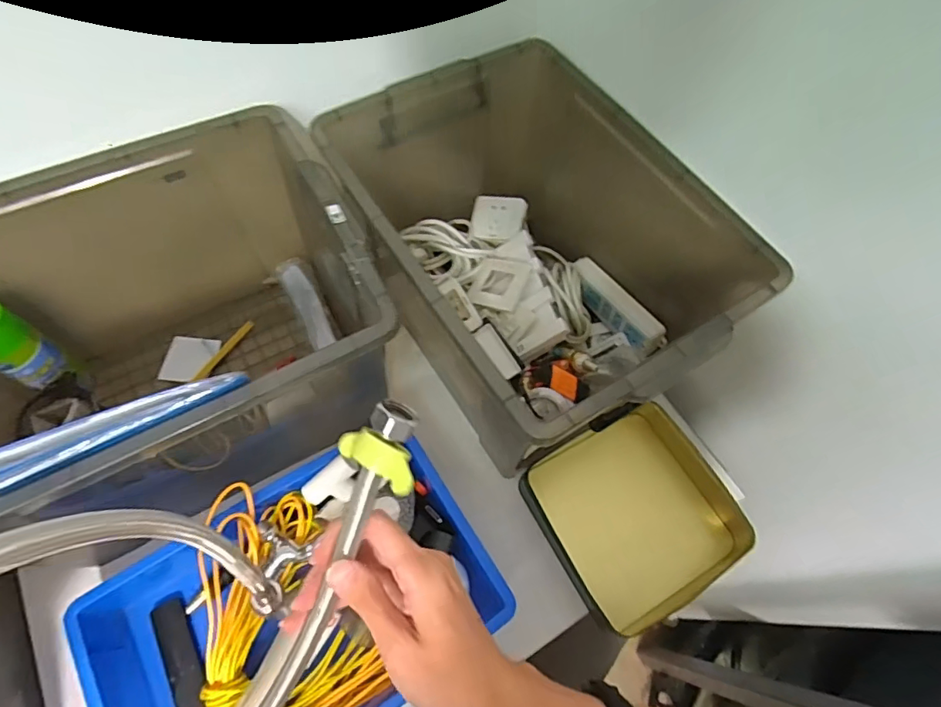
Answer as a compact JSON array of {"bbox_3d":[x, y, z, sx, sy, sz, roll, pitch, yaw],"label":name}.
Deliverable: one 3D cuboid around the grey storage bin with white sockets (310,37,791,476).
[{"bbox_3d":[0.051,-0.135,0.709,0.397,0.268,0.544,-30,69,-17],"label":"grey storage bin with white sockets"}]

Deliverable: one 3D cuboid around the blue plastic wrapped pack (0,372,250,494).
[{"bbox_3d":[-0.335,0.072,0.423,0.281,0.023,0.038,-25,68,-15],"label":"blue plastic wrapped pack"}]

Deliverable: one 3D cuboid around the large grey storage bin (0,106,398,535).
[{"bbox_3d":[-0.370,-0.004,0.638,0.494,0.326,0.375,-24,68,-15],"label":"large grey storage bin"}]

